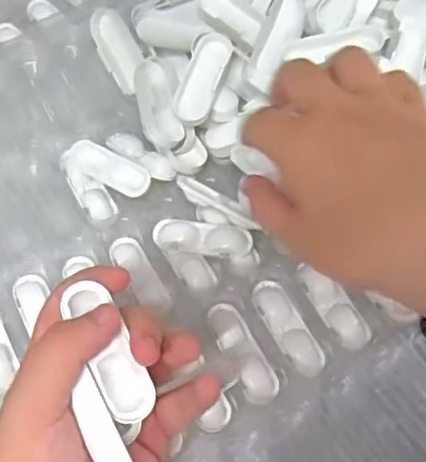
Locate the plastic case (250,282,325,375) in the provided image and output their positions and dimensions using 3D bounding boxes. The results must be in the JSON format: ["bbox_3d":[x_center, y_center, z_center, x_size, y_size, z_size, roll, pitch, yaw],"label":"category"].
[{"bbox_3d":[0.044,0.056,0.369,0.021,0.012,0.061,-28,76,-9],"label":"plastic case"}]

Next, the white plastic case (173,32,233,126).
[{"bbox_3d":[-0.007,-0.099,0.406,0.026,0.007,0.063,19,74,4],"label":"white plastic case"}]

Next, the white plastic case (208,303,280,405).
[{"bbox_3d":[0.017,0.070,0.362,0.020,0.009,0.061,-26,76,-9],"label":"white plastic case"}]

